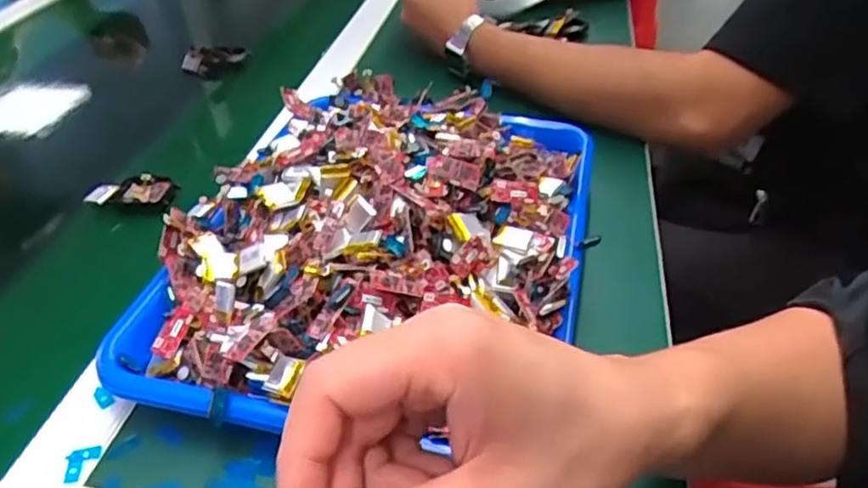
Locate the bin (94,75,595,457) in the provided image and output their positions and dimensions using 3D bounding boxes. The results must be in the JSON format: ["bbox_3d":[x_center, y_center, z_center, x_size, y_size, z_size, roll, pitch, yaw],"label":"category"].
[{"bbox_3d":[-0.030,-0.017,0.441,0.252,0.092,0.325,9,39,10],"label":"bin"}]

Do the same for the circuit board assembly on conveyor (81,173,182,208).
[{"bbox_3d":[-0.239,-0.043,0.524,0.063,0.013,0.037,-3,39,-4],"label":"circuit board assembly on conveyor"}]

